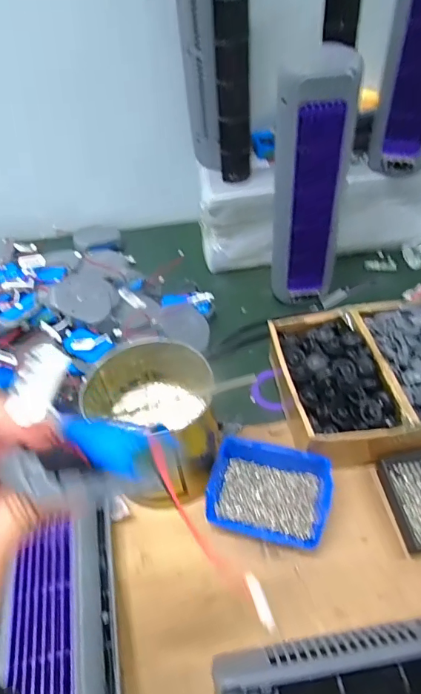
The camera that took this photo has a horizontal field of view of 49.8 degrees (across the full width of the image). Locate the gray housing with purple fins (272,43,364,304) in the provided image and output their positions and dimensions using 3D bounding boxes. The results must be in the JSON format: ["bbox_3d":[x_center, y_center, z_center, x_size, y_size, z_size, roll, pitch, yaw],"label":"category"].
[{"bbox_3d":[0.119,-0.179,0.547,0.081,0.291,0.049,-16,49,-10],"label":"gray housing with purple fins"}]

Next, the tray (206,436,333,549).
[{"bbox_3d":[0.058,0.143,0.450,0.114,0.048,0.091,11,50,15],"label":"tray"}]

